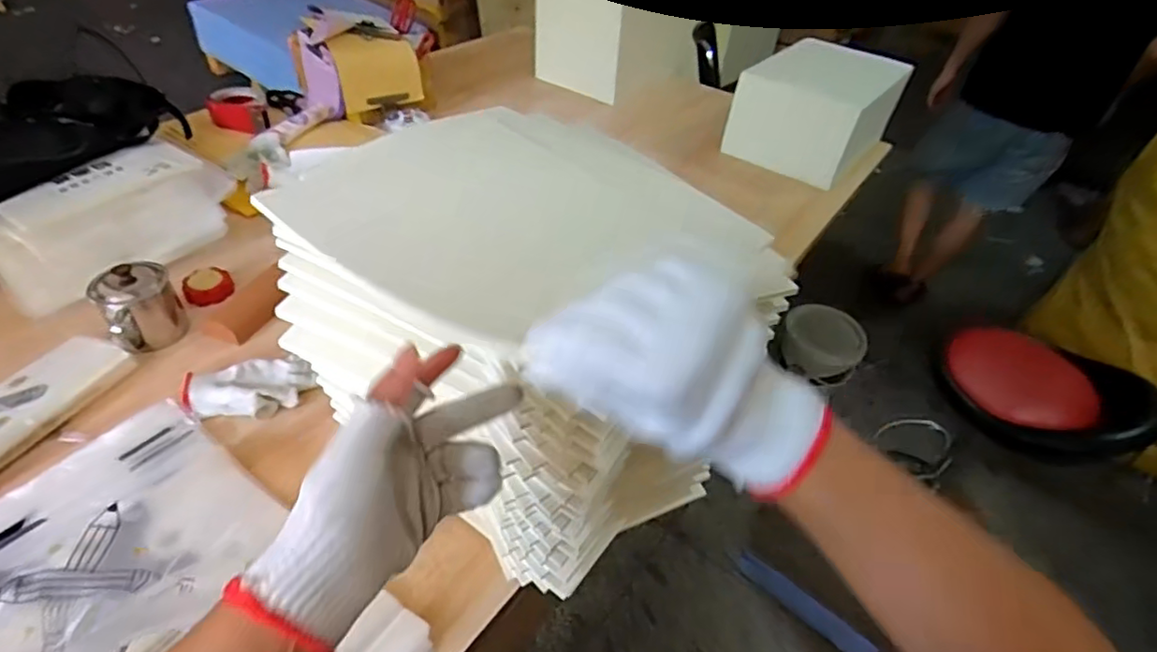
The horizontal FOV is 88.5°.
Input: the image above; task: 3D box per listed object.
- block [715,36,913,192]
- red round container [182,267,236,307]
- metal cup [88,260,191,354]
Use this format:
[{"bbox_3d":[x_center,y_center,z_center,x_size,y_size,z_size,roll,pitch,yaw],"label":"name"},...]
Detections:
[{"bbox_3d":[0.530,-0.479,1.338,0.261,0.208,0.349,32,49,25],"label":"block"},{"bbox_3d":[-0.560,-0.061,0.899,0.065,0.021,0.071,3,43,-3],"label":"red round container"},{"bbox_3d":[-0.586,-0.023,0.800,0.088,0.112,0.094,3,43,-3],"label":"metal cup"}]

